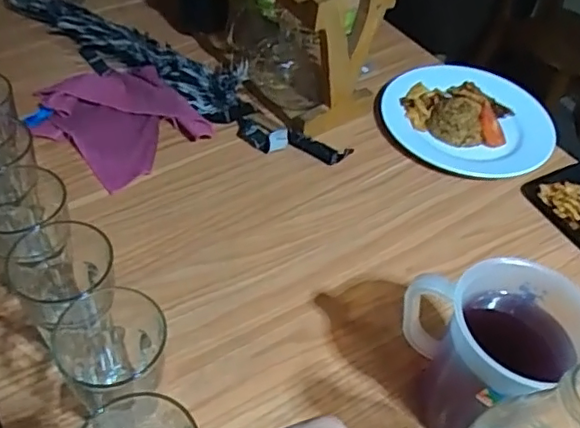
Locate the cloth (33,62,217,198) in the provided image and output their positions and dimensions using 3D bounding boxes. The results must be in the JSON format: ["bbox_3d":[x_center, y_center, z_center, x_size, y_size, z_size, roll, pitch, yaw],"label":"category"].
[{"bbox_3d":[-0.236,-0.133,0.800,0.200,0.033,0.175,36,54,23],"label":"cloth"}]

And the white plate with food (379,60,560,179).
[{"bbox_3d":[0.268,-0.150,0.871,0.246,0.052,0.205,25,50,15],"label":"white plate with food"}]

